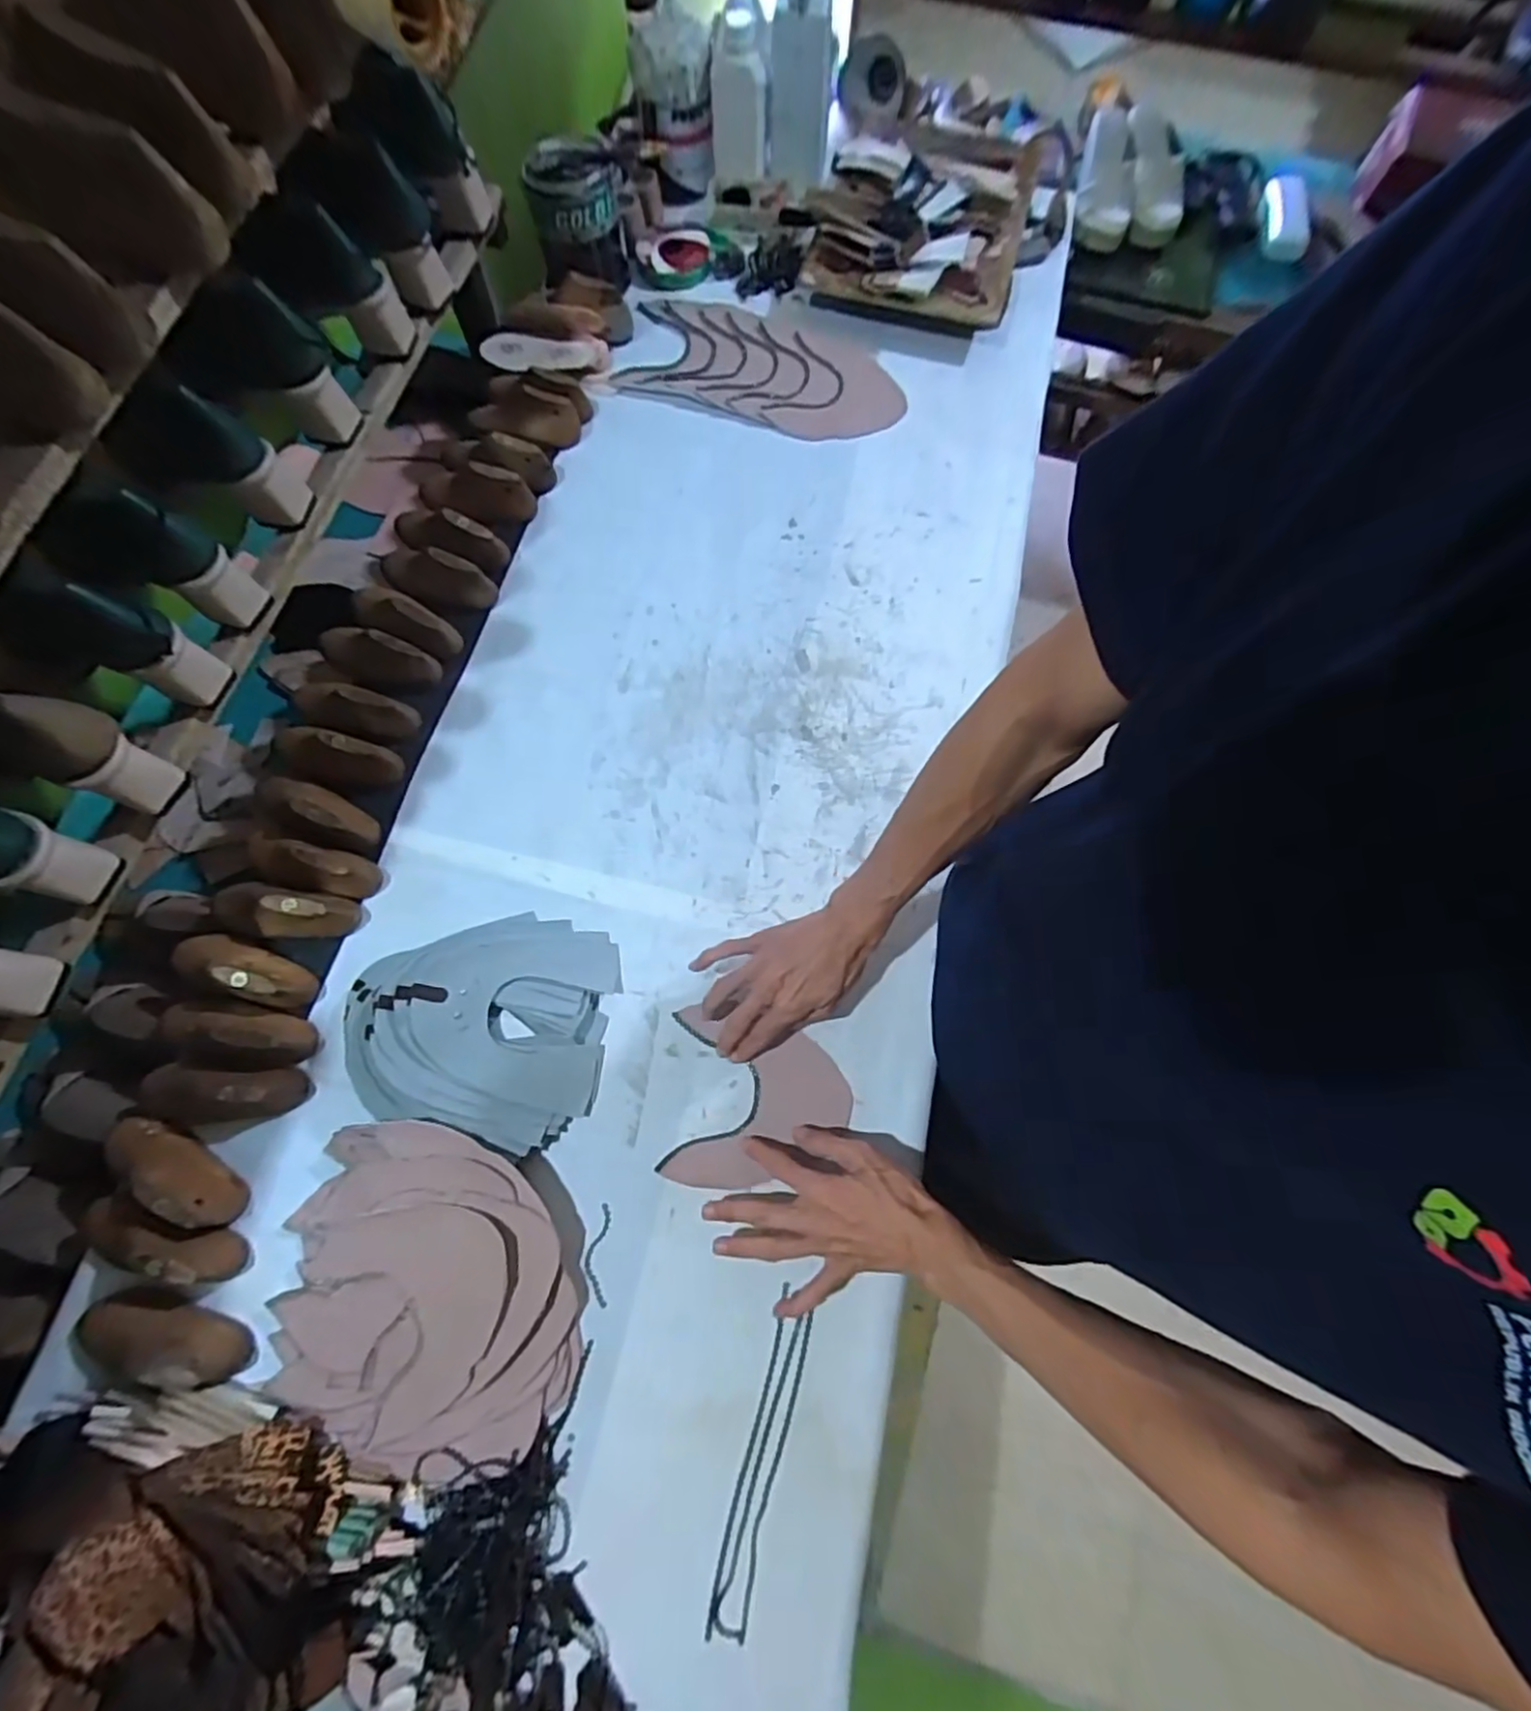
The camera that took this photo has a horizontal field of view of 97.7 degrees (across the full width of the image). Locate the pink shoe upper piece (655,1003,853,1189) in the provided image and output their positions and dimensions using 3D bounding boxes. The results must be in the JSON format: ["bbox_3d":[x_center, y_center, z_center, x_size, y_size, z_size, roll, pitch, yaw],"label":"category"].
[{"bbox_3d":[-0.005,0.222,0.608,0.162,0.006,0.147,4,73,0],"label":"pink shoe upper piece"}]

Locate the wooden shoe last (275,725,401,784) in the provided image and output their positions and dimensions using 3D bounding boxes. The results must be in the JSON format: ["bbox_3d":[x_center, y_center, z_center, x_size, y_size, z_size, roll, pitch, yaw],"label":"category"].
[{"bbox_3d":[-0.441,-0.101,0.679,0.138,0.051,0.054,13,74,4],"label":"wooden shoe last"}]

